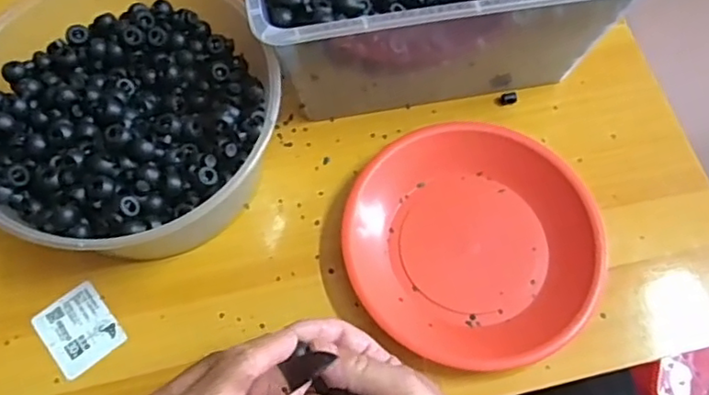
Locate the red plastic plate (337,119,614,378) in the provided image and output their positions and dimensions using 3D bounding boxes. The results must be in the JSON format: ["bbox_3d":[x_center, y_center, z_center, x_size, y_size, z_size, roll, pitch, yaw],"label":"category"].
[{"bbox_3d":[0.092,0.034,0.488,0.190,0.036,0.199,1,66,-2],"label":"red plastic plate"}]

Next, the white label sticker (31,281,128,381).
[{"bbox_3d":[-0.210,0.100,0.466,0.050,0.004,0.059,-35,75,-20],"label":"white label sticker"}]

